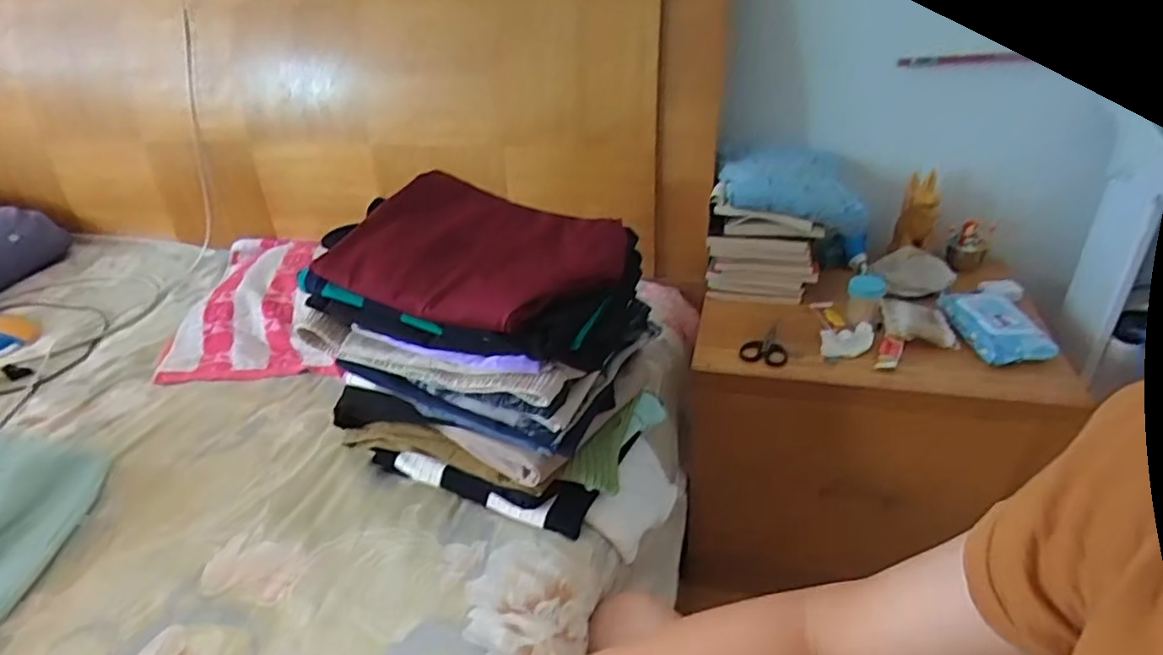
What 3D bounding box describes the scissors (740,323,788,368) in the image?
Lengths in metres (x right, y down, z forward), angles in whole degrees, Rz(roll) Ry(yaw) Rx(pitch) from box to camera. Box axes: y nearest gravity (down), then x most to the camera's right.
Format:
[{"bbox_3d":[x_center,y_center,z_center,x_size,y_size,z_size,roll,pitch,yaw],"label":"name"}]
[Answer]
[{"bbox_3d":[0.263,0.022,0.929,0.064,0.013,0.105,7,33,17],"label":"scissors"}]

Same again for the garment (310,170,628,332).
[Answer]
[{"bbox_3d":[-0.105,-0.089,0.685,0.277,0.055,0.211,8,33,18],"label":"garment"}]

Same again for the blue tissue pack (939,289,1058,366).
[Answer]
[{"bbox_3d":[0.567,-0.007,0.896,0.096,0.038,0.147,-4,32,0],"label":"blue tissue pack"}]

